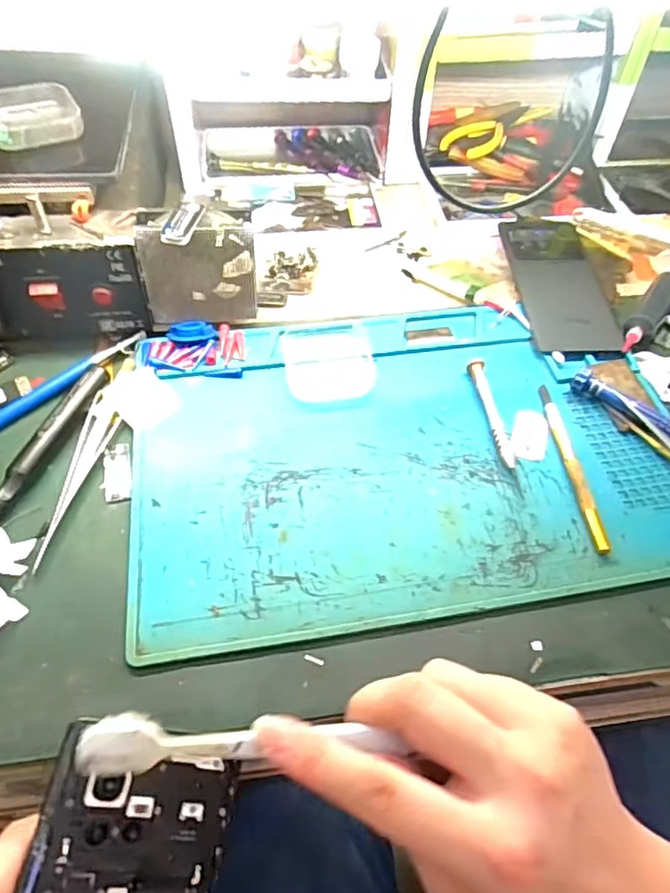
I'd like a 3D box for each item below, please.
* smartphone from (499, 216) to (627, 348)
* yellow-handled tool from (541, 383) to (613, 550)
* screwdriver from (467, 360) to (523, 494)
[{"bbox_3d":[0.192,-0.143,0.507,0.075,0.009,0.169,0,55,-3],"label":"smartphone"},{"bbox_3d":[0.158,0.009,0.393,0.010,0.008,0.134,-2,55,-4],"label":"yellow-handled tool"},{"bbox_3d":[0.112,-0.018,0.410,0.011,0.006,0.107,-5,55,-6],"label":"screwdriver"}]

